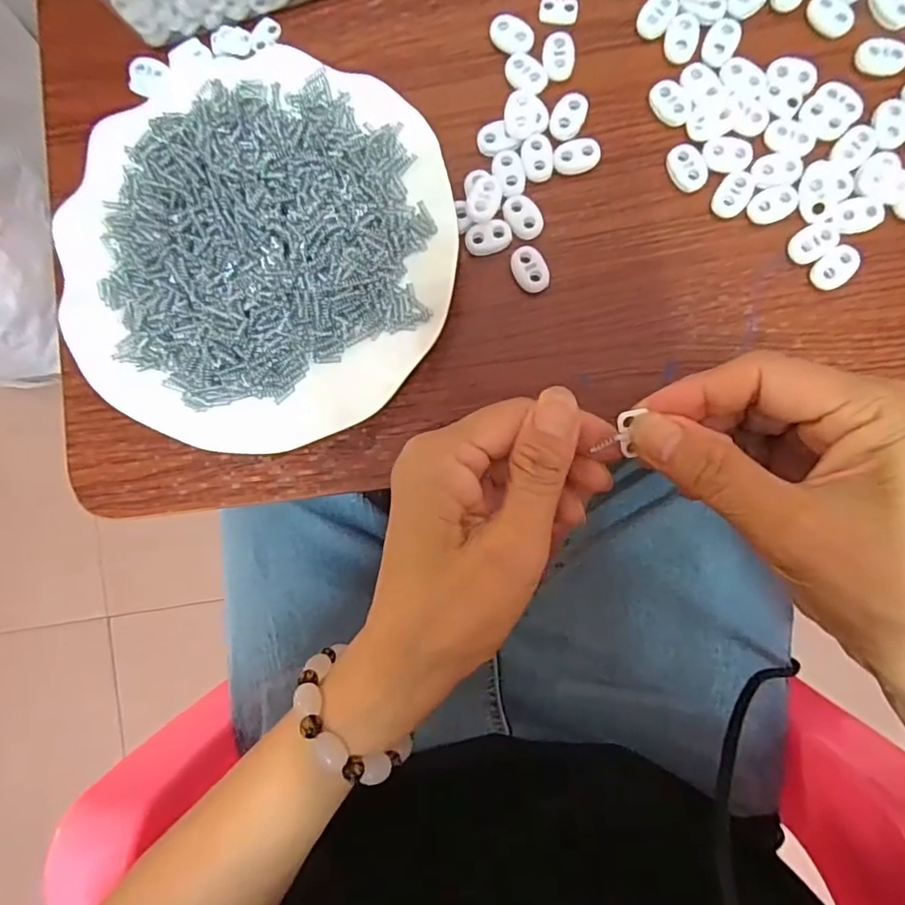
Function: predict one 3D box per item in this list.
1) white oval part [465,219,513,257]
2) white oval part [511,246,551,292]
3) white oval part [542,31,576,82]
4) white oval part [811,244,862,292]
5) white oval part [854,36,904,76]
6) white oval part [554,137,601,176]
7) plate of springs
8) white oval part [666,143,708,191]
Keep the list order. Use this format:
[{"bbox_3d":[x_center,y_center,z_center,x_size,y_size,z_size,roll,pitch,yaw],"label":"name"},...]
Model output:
[{"bbox_3d":[0.018,-0.105,0.273,0.022,0.005,0.014,-16,87,4],"label":"white oval part"},{"bbox_3d":[0.038,-0.089,0.271,0.016,0.005,0.023,-24,87,3],"label":"white oval part"},{"bbox_3d":[0.052,-0.194,0.276,0.015,0.005,0.022,5,89,4],"label":"white oval part"},{"bbox_3d":[0.178,-0.086,0.261,0.015,0.007,0.022,45,92,4],"label":"white oval part"},{"bbox_3d":[0.202,-0.186,0.262,0.022,0.004,0.016,25,90,5],"label":"white oval part"},{"bbox_3d":[0.061,-0.144,0.272,0.022,0.005,0.015,-16,87,4],"label":"white oval part"},{"bbox_3d":[-0.092,-0.096,0.270,0.178,0.025,0.181,0,88,4],"label":"plate of springs"},{"bbox_3d":[0.112,-0.136,0.268,0.015,0.005,0.022,-28,86,3],"label":"white oval part"}]

